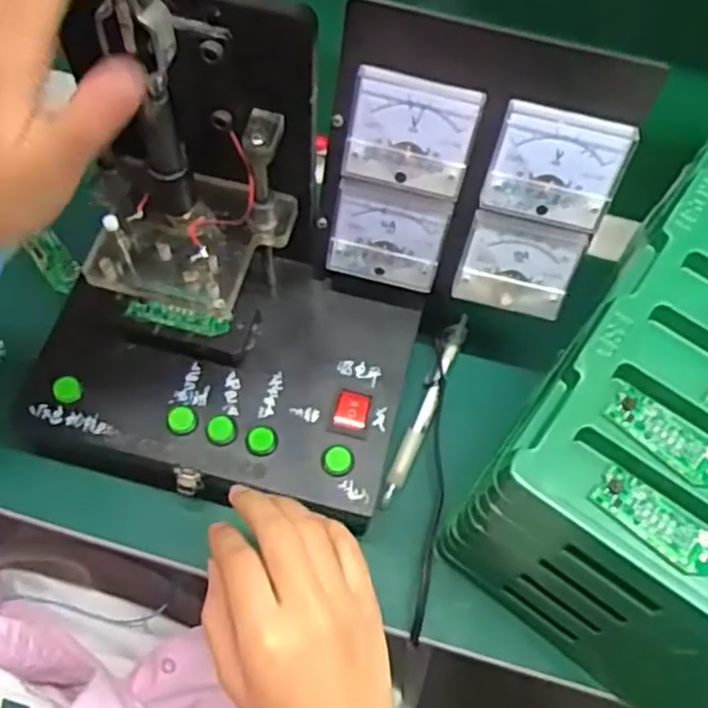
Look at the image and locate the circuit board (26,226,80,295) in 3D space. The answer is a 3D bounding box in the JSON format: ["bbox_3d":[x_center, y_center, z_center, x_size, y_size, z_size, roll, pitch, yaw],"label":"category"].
[{"bbox_3d":[-0.212,-0.065,0.516,0.025,0.005,0.043,-35,94,-2],"label":"circuit board"}]

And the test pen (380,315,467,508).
[{"bbox_3d":[0.046,0.035,0.486,0.015,0.019,0.139,23,66,7],"label":"test pen"}]

